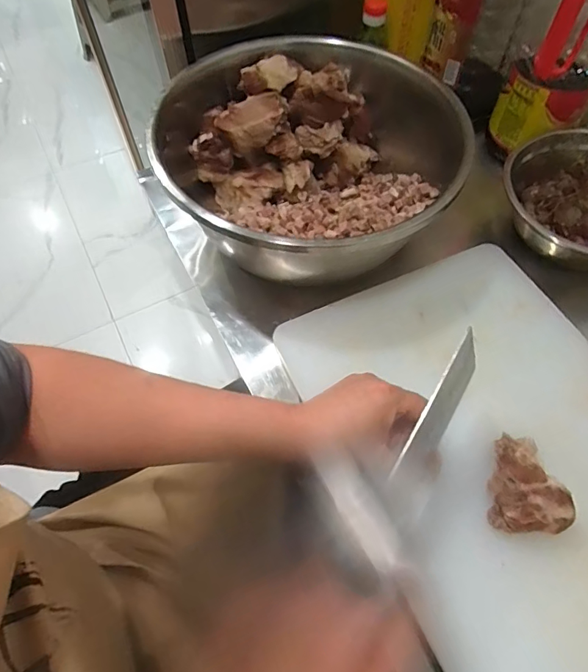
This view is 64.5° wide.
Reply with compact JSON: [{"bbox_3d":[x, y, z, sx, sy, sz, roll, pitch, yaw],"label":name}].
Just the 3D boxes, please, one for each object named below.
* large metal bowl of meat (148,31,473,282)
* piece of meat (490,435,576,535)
[{"bbox_3d":[0.018,-0.202,0.568,0.340,0.136,0.353,0,59,1],"label":"large metal bowl of meat"},{"bbox_3d":[0.202,0.126,0.401,0.056,0.026,0.083,10,60,7],"label":"piece of meat"}]

